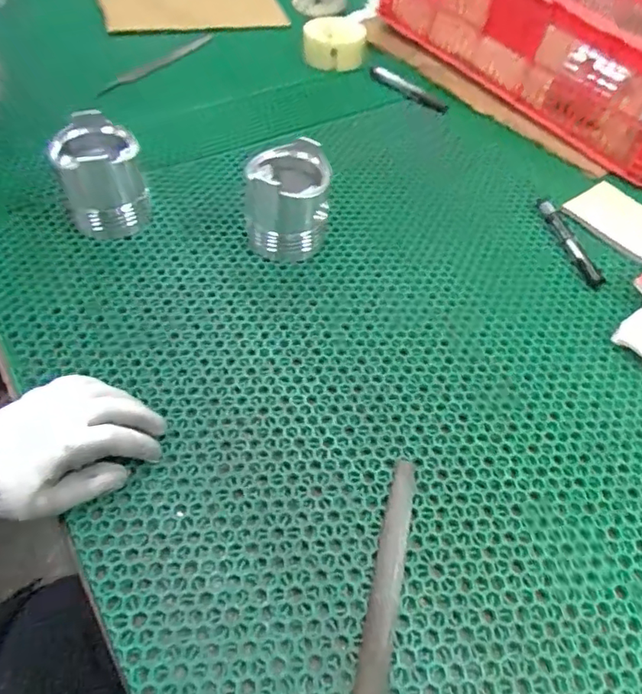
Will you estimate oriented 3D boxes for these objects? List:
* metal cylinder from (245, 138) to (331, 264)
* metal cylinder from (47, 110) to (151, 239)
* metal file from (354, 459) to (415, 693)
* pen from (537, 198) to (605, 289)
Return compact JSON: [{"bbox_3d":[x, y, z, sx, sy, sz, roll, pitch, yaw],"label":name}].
[{"bbox_3d":[-0.035,-0.148,0.535,0.085,0.092,0.083,0,53,-5],"label":"metal cylinder"},{"bbox_3d":[-0.221,-0.172,0.524,0.076,0.091,0.085,-11,55,-14],"label":"metal cylinder"},{"bbox_3d":[0.040,0.183,0.342,0.018,0.008,0.235,14,53,5],"label":"metal file"},{"bbox_3d":[0.290,-0.125,0.599,0.022,0.010,0.140,-7,54,-11],"label":"pen"}]

